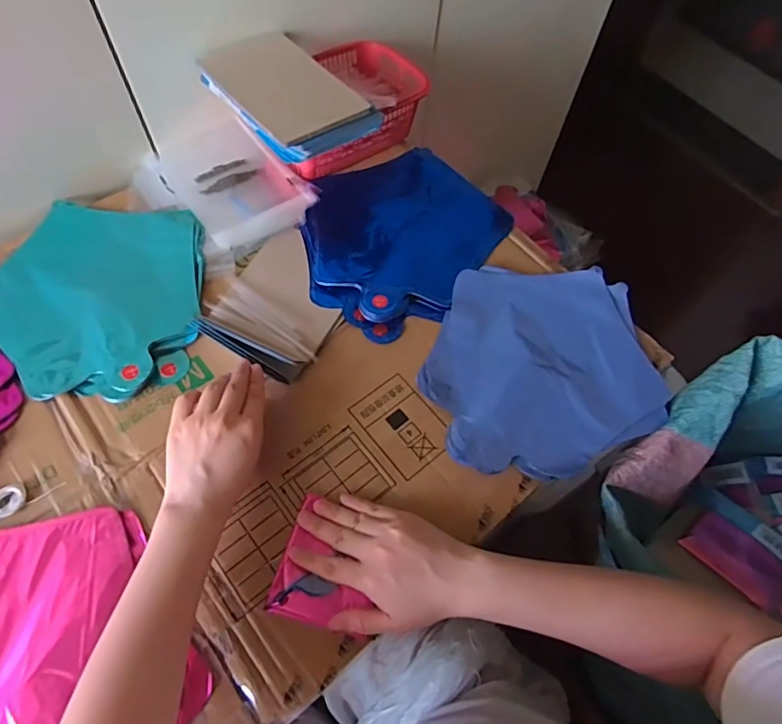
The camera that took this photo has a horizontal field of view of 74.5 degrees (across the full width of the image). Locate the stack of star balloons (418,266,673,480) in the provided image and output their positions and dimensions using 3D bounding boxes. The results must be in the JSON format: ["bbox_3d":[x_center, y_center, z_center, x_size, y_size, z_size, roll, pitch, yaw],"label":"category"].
[{"bbox_3d":[0.156,-0.001,0.528,0.239,0.012,0.227,-2,62,-5],"label":"stack of star balloons"}]

